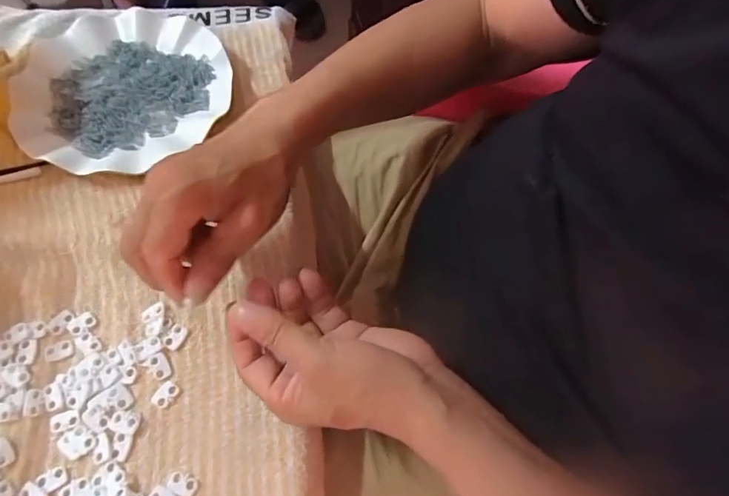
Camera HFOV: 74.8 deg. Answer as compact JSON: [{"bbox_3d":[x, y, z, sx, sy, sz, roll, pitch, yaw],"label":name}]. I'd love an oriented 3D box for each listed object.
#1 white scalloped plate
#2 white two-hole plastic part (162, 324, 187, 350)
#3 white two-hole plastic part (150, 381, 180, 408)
[{"bbox_3d":[-0.215,-0.144,0.430,0.164,0.021,0.183,42,69,16],"label":"white scalloped plate"},{"bbox_3d":[-0.138,0.065,0.347,0.012,0.004,0.019,24,65,8],"label":"white two-hole plastic part"},{"bbox_3d":[-0.139,0.102,0.330,0.012,0.004,0.018,37,67,14],"label":"white two-hole plastic part"}]

